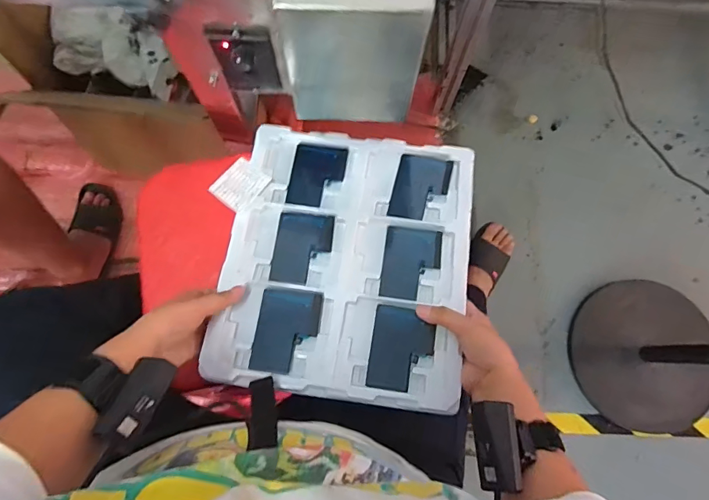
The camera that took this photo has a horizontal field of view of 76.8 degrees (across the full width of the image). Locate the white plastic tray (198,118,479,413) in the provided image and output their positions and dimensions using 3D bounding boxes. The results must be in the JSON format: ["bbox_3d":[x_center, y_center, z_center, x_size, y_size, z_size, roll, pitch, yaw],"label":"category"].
[{"bbox_3d":[-0.007,0.005,0.531,0.276,0.012,0.322,7,69,3],"label":"white plastic tray"}]

